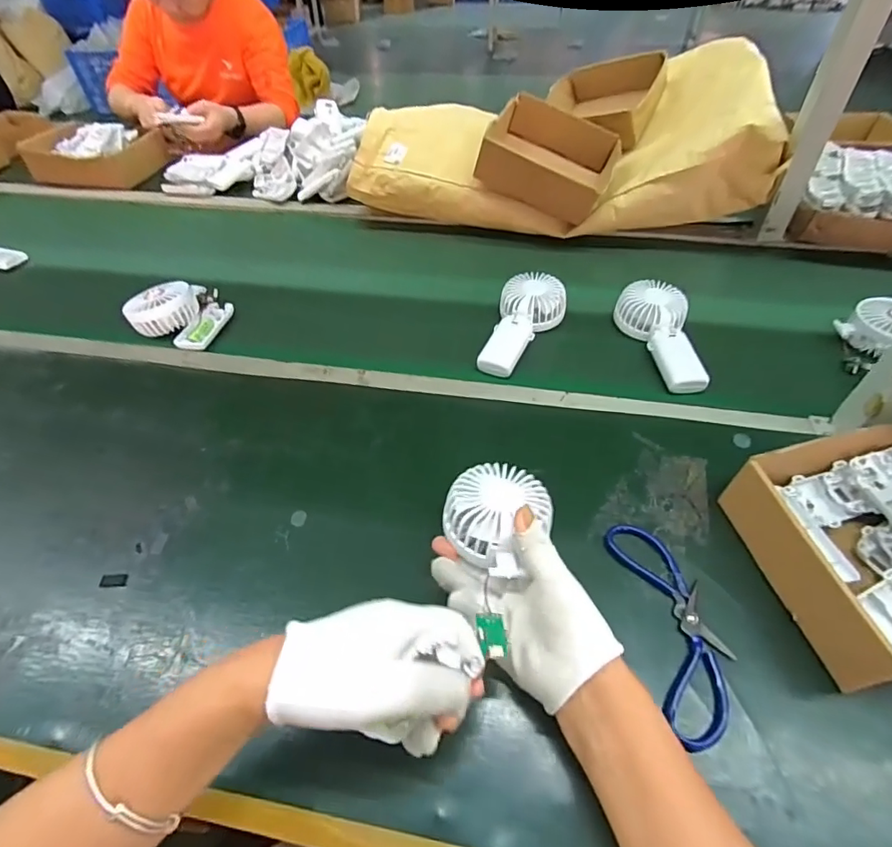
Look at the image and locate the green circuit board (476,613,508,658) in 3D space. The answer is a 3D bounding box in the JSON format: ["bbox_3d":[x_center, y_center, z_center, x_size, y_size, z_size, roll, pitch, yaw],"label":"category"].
[{"bbox_3d":[0.032,0.143,0.332,0.017,0.006,0.027,-7,48,-7],"label":"green circuit board"}]

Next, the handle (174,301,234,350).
[{"bbox_3d":[-0.332,-0.138,0.680,0.046,0.014,0.105,7,48,8],"label":"handle"}]

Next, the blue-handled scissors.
[{"bbox_3d":[0.187,0.161,0.399,0.065,0.023,0.169,-6,47,-3],"label":"blue-handled scissors"}]

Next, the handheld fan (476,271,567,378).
[{"bbox_3d":[0.097,-0.129,0.643,0.085,0.035,0.176,22,65,18],"label":"handheld fan"}]

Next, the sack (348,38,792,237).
[{"bbox_3d":[0.174,-0.496,0.854,0.651,0.184,0.336,2,47,4],"label":"sack"}]

